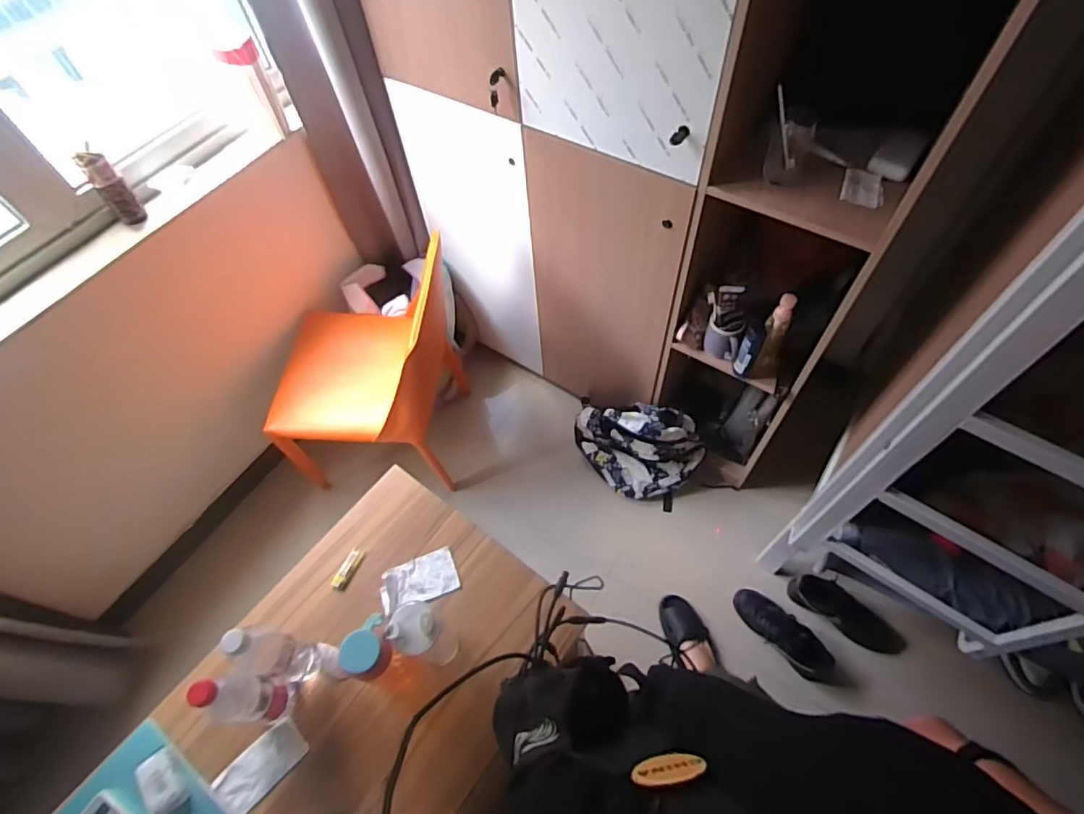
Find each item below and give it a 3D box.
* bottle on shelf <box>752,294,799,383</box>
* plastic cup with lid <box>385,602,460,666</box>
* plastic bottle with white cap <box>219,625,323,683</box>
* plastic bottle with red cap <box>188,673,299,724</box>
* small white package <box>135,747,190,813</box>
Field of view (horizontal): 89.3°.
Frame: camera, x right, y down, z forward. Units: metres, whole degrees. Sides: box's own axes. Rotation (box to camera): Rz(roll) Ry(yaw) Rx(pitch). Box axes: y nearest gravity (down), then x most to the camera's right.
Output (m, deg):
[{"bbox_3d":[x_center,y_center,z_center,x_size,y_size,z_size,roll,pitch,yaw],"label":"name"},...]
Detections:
[{"bbox_3d":[0.568,-0.165,1.334,0.072,0.242,0.080,22,62,16],"label":"bottle on shelf"},{"bbox_3d":[-0.176,0.355,0.846,0.067,0.192,0.062,34,66,22],"label":"plastic cup with lid"},{"bbox_3d":[-0.409,0.370,0.830,0.075,0.228,0.066,10,59,10],"label":"plastic bottle with white cap"},{"bbox_3d":[-0.444,0.428,0.803,0.073,0.231,0.066,2,58,5],"label":"plastic bottle with red cap"},{"bbox_3d":[-0.565,0.556,0.815,0.048,0.027,0.083,-33,62,-16],"label":"small white package"}]

